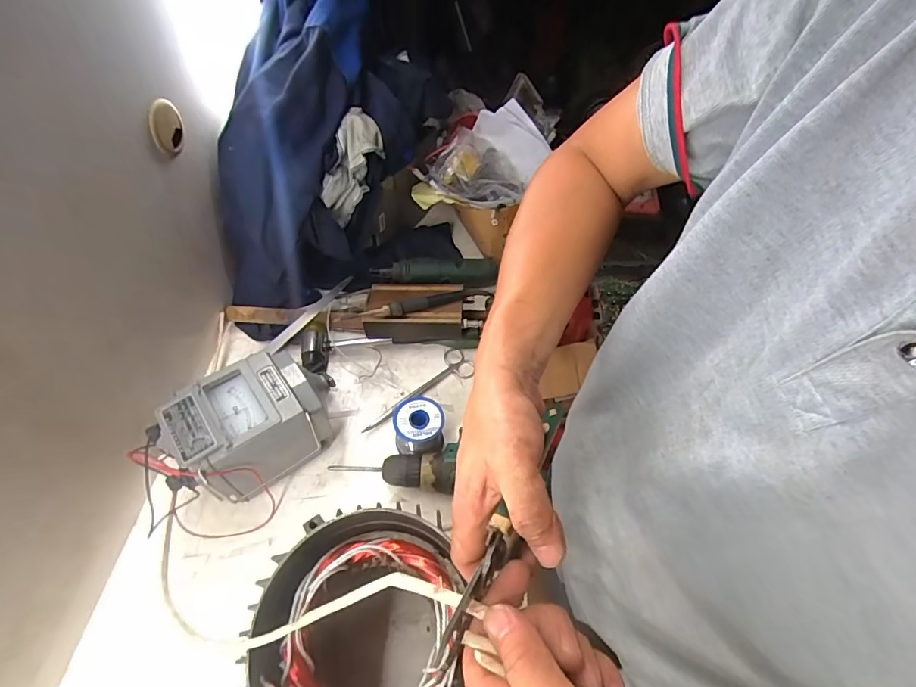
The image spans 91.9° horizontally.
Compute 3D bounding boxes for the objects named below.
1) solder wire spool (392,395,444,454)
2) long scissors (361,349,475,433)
[{"bbox_3d":[-0.051,0.112,0.585,0.063,0.061,0.061,-4,56,-7],"label":"solder wire spool"},{"bbox_3d":[-0.052,0.075,0.644,0.052,0.008,0.186,39,61,21],"label":"long scissors"}]

